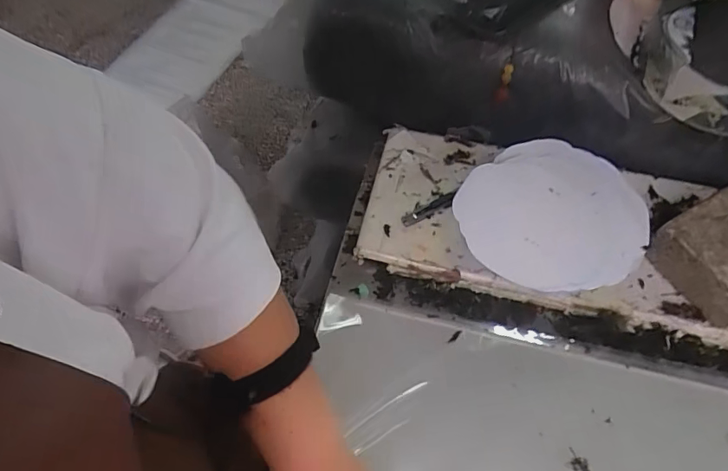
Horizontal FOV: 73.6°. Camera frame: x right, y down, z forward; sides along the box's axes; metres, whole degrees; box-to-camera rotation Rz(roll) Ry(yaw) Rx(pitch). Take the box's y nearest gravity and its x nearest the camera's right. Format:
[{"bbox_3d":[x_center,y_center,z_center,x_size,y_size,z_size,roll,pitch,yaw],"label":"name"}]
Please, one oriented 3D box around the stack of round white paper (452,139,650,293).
[{"bbox_3d":[0.176,-0.018,0.464,0.175,0.044,0.163,-36,63,-20],"label":"stack of round white paper"}]

